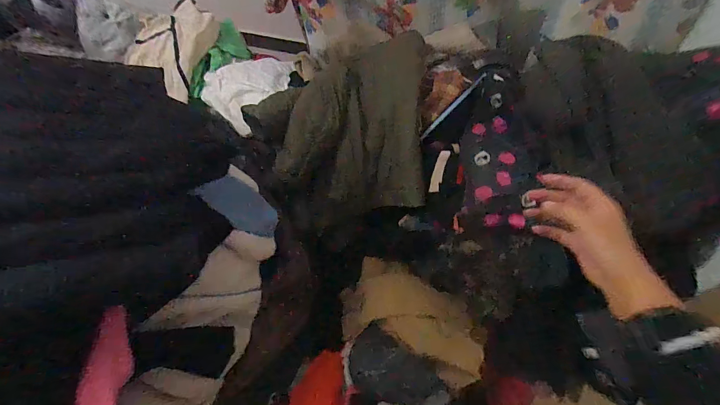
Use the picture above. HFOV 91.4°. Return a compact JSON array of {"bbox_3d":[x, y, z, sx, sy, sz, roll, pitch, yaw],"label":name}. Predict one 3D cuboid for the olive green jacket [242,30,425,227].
[{"bbox_3d":[-0.064,-0.269,1.238,0.545,0.333,0.576,-4,64,-3],"label":"olive green jacket"}]

